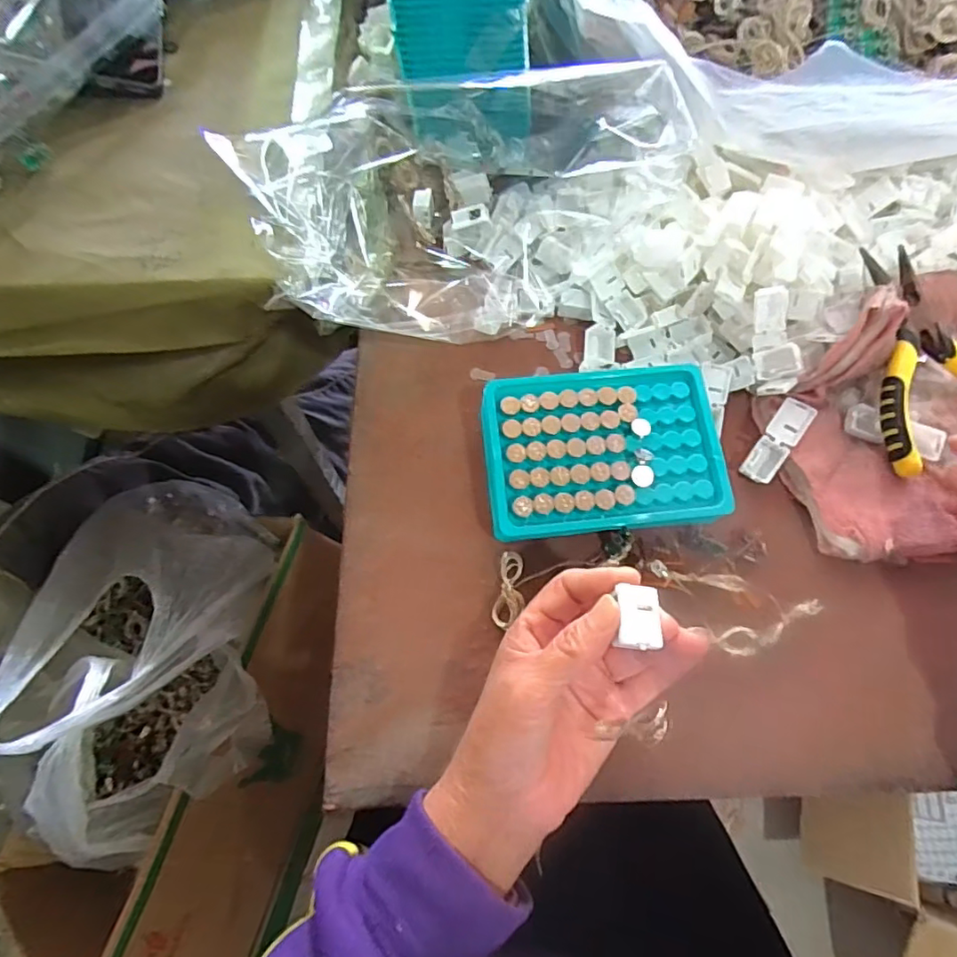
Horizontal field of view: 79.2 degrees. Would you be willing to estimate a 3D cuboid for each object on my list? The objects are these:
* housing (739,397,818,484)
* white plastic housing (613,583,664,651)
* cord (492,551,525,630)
[{"bbox_3d":[0.190,-0.024,0.367,0.021,0.009,0.058,35,90,15],"label":"housing"},{"bbox_3d":[0.071,0.061,0.254,0.019,0.005,0.027,3,66,2],"label":"white plastic housing"},{"bbox_3d":[0.019,0.064,0.334,0.017,0.010,0.043,10,67,5],"label":"cord"}]

